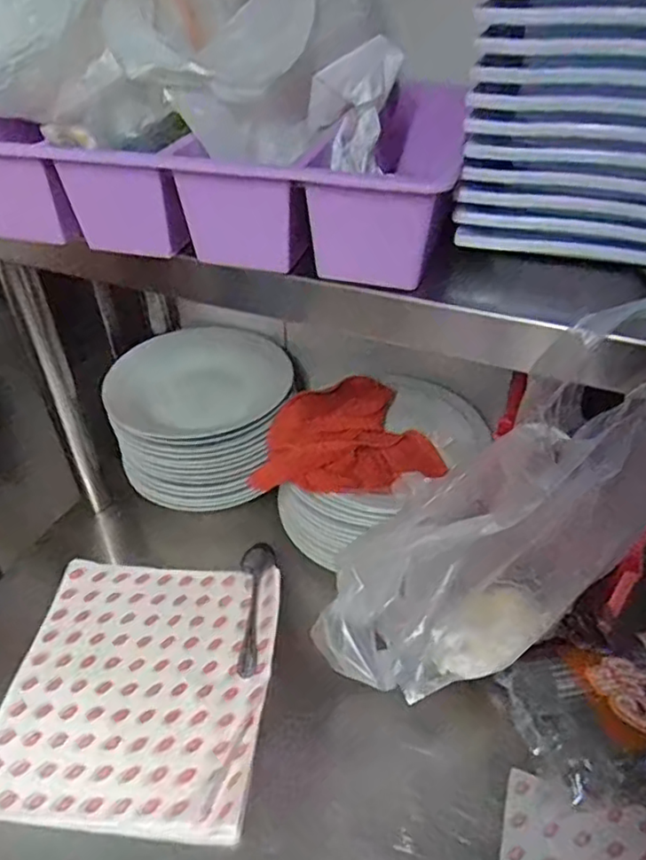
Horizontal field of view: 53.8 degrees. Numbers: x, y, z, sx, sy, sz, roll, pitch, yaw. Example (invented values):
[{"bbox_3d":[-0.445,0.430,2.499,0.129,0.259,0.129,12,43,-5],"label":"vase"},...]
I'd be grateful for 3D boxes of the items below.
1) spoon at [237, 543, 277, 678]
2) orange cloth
[{"bbox_3d":[-0.075,0.190,0.711,0.037,0.010,0.176,-2,40,0],"label":"spoon"},{"bbox_3d":[0.031,0.008,0.680,0.186,0.060,0.122,2,41,4],"label":"orange cloth"}]

